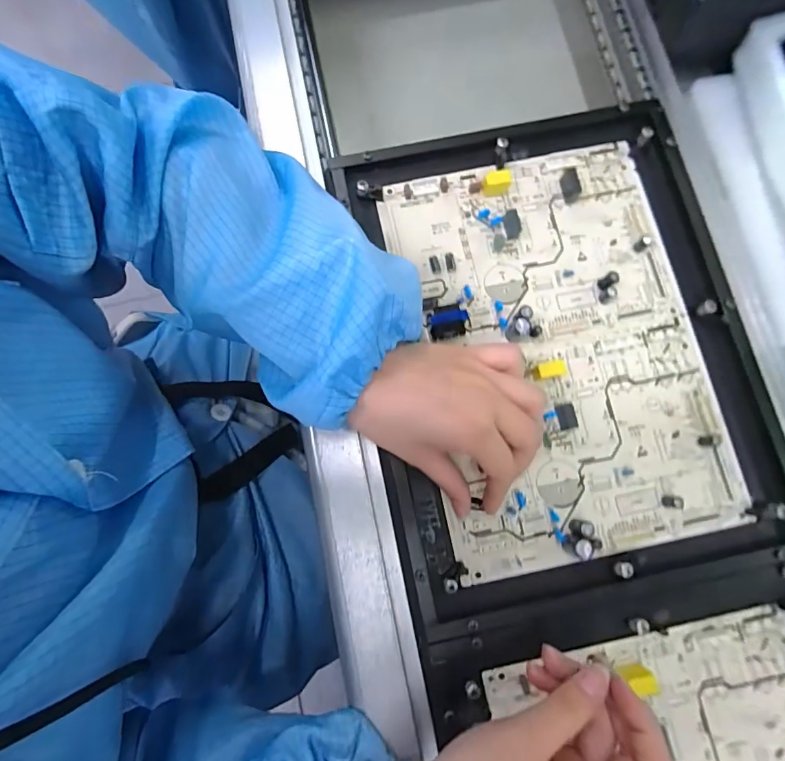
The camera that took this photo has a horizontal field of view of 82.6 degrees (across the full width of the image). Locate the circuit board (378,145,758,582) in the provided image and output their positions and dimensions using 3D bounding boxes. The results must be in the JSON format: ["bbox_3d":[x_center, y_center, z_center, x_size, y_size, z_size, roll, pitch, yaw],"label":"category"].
[{"bbox_3d":[0.114,-0.028,0.310,0.194,0.022,0.284,-11,80,-3],"label":"circuit board"}]

